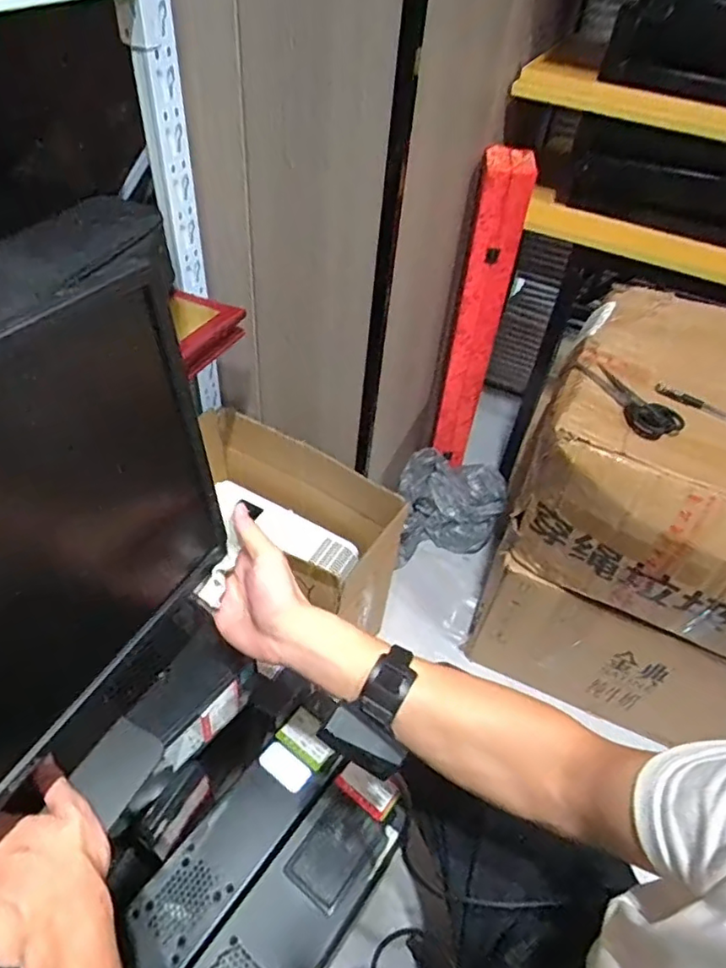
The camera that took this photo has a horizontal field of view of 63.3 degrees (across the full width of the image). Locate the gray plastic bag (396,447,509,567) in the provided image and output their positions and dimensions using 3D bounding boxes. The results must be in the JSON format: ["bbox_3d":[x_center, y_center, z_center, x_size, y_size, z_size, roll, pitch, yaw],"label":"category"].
[{"bbox_3d":[0.192,0.036,1.351,0.235,0.157,0.194,-5,48,-11],"label":"gray plastic bag"}]

